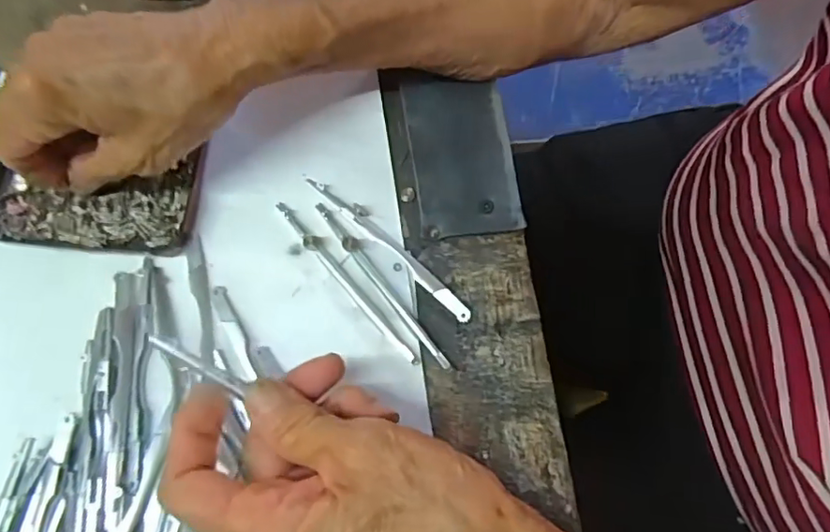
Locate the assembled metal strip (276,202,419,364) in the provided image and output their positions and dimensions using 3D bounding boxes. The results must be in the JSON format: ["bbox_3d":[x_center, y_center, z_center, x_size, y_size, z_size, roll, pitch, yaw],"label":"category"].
[{"bbox_3d":[-0.034,0.007,0.264,0.006,0.006,0.102,-38,76,-12],"label":"assembled metal strip"}]

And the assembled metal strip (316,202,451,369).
[{"bbox_3d":[-0.016,0.008,0.264,0.006,0.004,0.100,-35,76,-12],"label":"assembled metal strip"}]

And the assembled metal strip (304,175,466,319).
[{"bbox_3d":[-0.013,-0.011,0.271,0.102,0.004,0.010,42,76,12],"label":"assembled metal strip"}]

